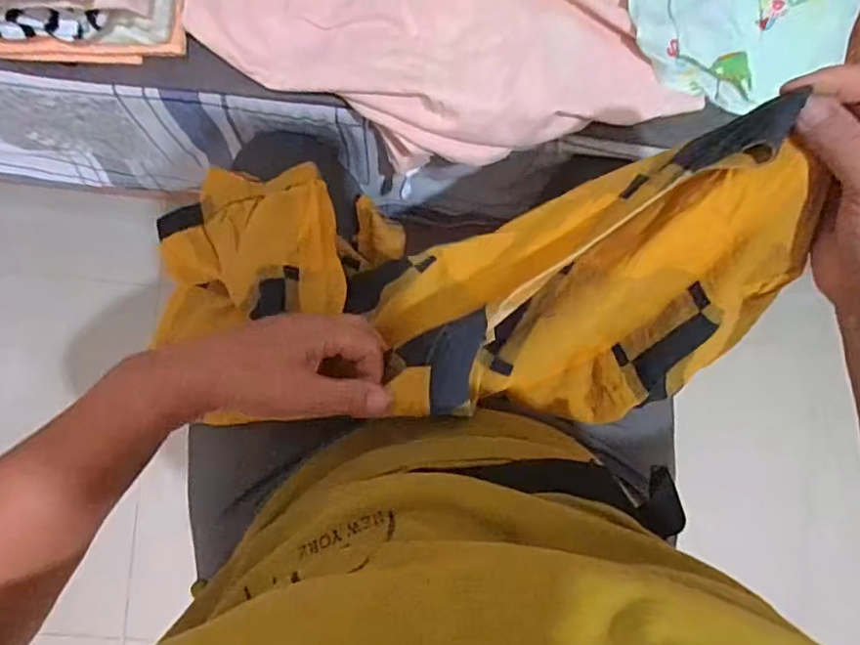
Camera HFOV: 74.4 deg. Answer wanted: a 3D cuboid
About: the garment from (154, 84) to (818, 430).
[{"bbox_3d":[-0.003,-0.028,0.415,0.451,0.180,0.171,6,88,17],"label":"garment"}]

